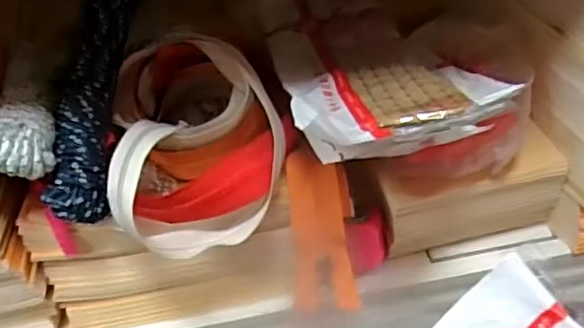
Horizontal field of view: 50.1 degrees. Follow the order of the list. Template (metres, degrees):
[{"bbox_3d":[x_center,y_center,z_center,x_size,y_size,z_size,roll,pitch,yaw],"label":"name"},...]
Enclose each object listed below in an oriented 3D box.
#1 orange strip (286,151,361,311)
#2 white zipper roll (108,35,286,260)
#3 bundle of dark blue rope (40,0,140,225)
[{"bbox_3d":[0.019,0.041,0.391,0.039,0.012,0.097,-6,80,1],"label":"orange strip"},{"bbox_3d":[-0.059,-0.019,0.393,0.102,0.086,0.125,-7,40,-1],"label":"white zipper roll"},{"bbox_3d":[-0.122,-0.045,0.390,0.028,0.028,0.161,2,75,11],"label":"bundle of dark blue rope"}]

